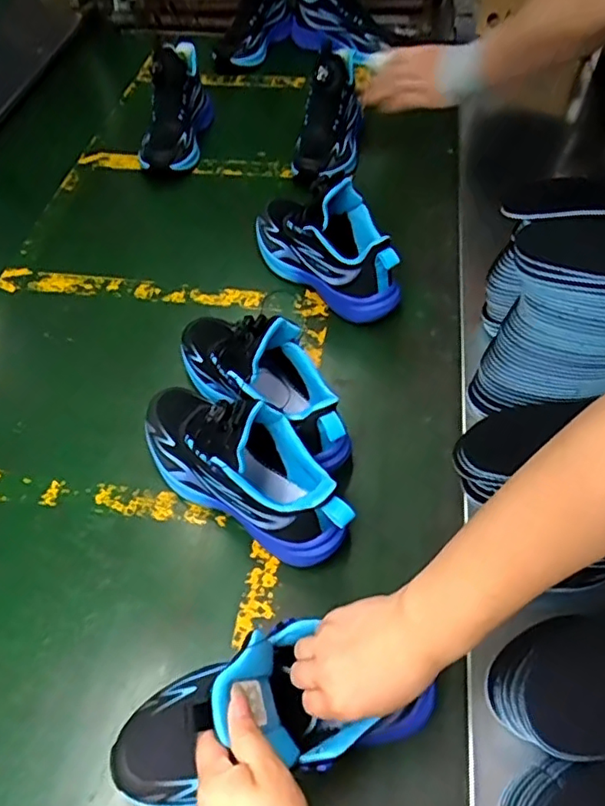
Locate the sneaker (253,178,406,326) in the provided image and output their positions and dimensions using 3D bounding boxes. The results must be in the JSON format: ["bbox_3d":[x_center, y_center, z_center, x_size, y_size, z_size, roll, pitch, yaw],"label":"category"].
[{"bbox_3d":[0.028,-0.199,0.696,0.209,0.128,0.070,37,64,25],"label":"sneaker"}]

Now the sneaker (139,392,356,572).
[{"bbox_3d":[-0.057,0.051,0.528,0.230,0.127,0.078,27,61,21],"label":"sneaker"}]

